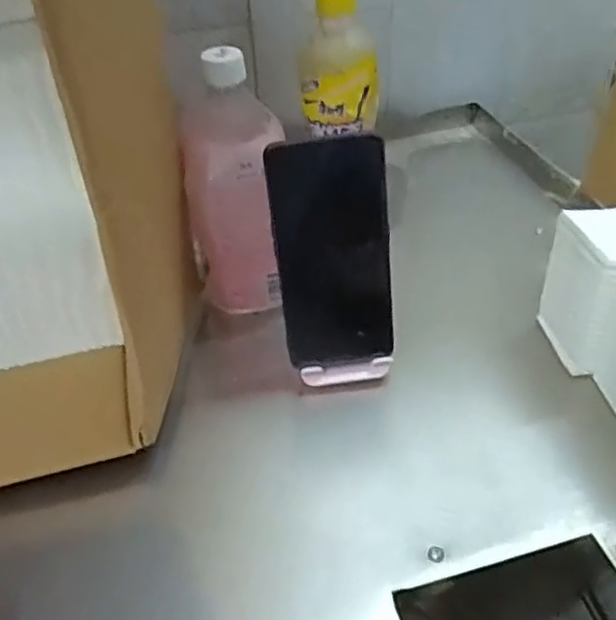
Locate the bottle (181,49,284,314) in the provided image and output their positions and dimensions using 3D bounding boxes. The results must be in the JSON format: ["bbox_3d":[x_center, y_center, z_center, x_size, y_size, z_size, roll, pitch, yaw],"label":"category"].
[{"bbox_3d":[-0.055,-0.080,0.481,0.076,0.205,0.064,-4,41,-1],"label":"bottle"}]

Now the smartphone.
[{"bbox_3d":[0.019,-0.034,0.427,0.075,0.159,0.005,-8,25,-6],"label":"smartphone"}]

